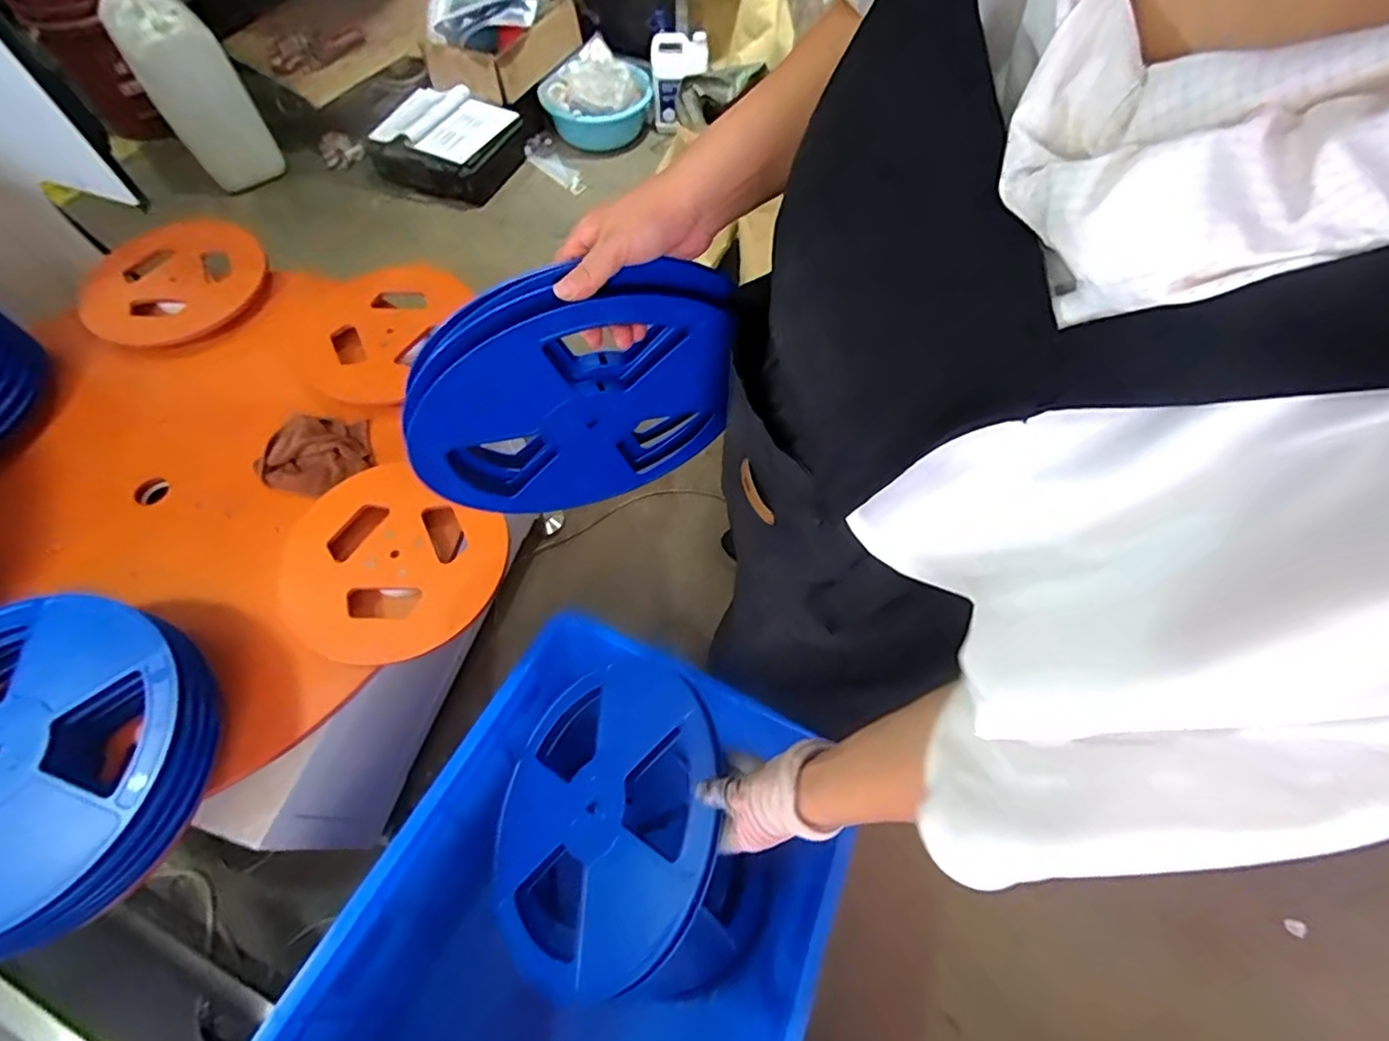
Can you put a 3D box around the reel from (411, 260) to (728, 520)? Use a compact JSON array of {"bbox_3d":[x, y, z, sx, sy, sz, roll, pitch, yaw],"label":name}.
[{"bbox_3d":[-0.102,-0.108,0.574,0.295,0.303,0.063,-17,64,-11],"label":"reel"}]

